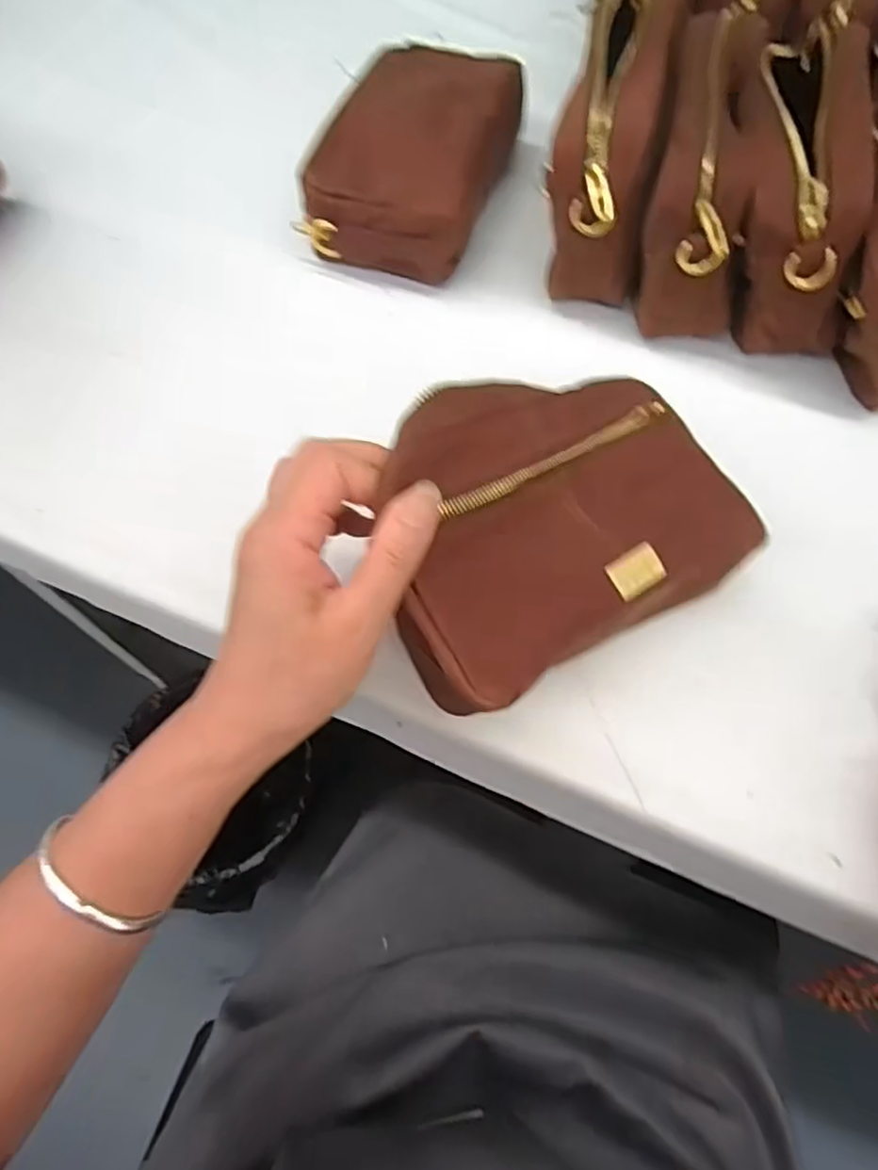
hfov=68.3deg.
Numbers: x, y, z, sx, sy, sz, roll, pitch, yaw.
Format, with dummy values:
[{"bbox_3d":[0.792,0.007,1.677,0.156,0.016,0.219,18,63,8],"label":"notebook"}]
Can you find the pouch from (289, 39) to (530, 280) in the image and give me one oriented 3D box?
[{"bbox_3d":[-0.013,-0.305,0.459,0.115,0.060,0.191,19,65,8],"label":"pouch"}]

